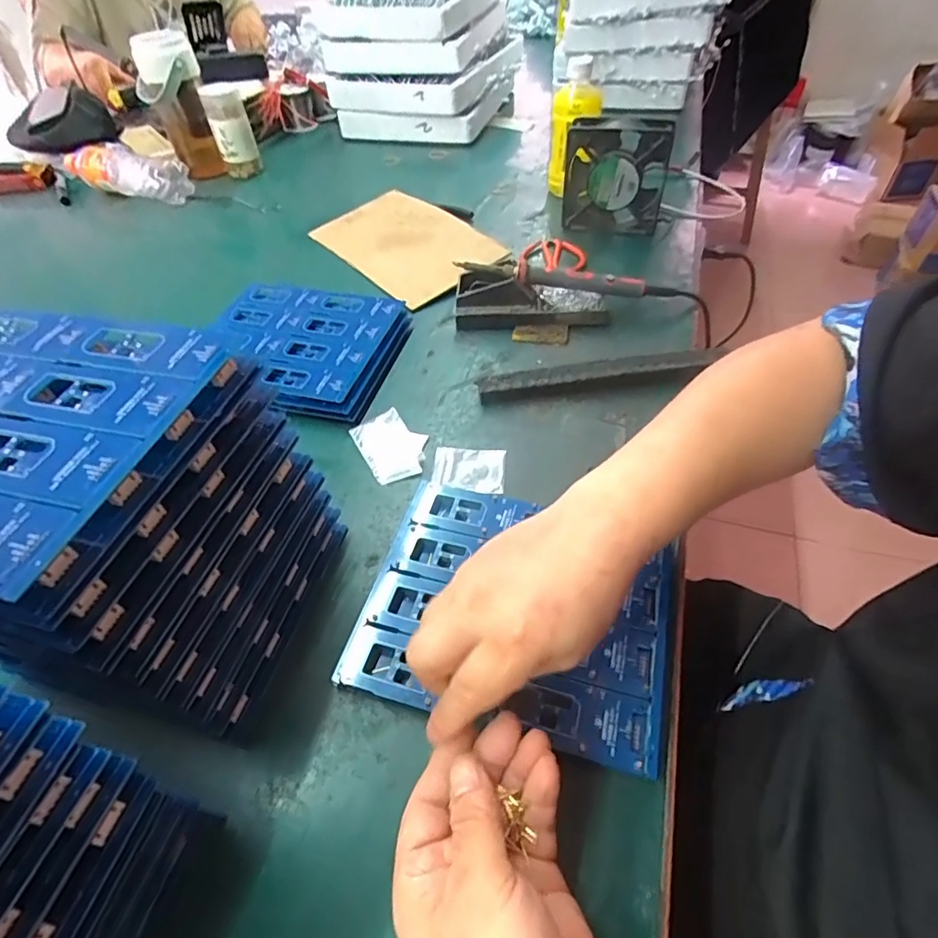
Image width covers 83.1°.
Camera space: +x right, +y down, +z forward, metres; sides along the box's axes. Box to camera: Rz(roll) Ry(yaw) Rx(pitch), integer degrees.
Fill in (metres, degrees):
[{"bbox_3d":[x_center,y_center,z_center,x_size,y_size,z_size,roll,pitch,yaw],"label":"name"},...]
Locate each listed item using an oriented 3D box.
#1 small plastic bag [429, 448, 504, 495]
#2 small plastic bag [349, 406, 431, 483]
[{"bbox_3d":[0.000,0.000,0.446,0.060,0.006,0.044,3,49,5],"label":"small plastic bag"},{"bbox_3d":[-0.065,-0.022,0.459,0.054,0.014,0.068,-26,53,-18],"label":"small plastic bag"}]

